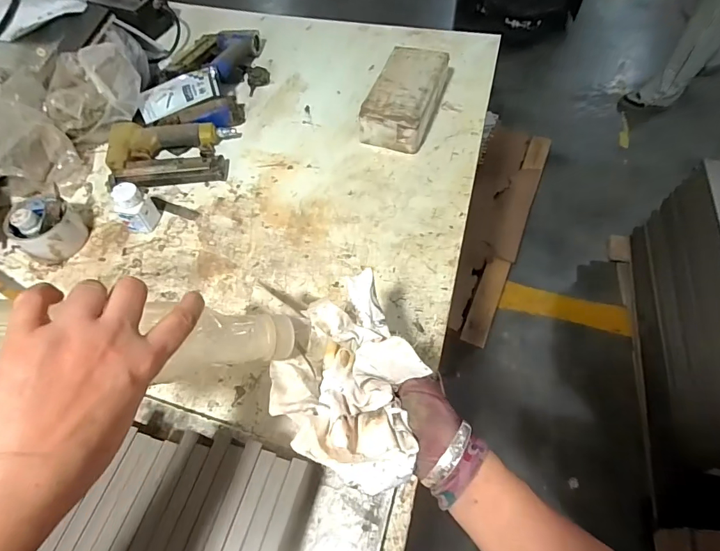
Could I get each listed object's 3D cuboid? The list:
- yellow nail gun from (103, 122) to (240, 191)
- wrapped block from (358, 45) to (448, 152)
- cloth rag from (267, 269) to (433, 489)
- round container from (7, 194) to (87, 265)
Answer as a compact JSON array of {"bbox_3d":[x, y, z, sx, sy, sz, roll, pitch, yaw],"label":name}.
[{"bbox_3d":[-0.311,-0.196,0.666,0.199,0.044,0.129,-3,59,0],"label":"yellow nail gun"},{"bbox_3d":[0.078,-0.303,0.699,0.102,0.065,0.197,16,61,11],"label":"wrapped block"},{"bbox_3d":[-0.003,0.096,0.369,0.145,0.074,0.165,-38,65,-19],"label":"cloth rag"},{"bbox_3d":[-0.450,-0.072,0.581,0.084,0.066,0.083,-1,59,1],"label":"round container"}]

